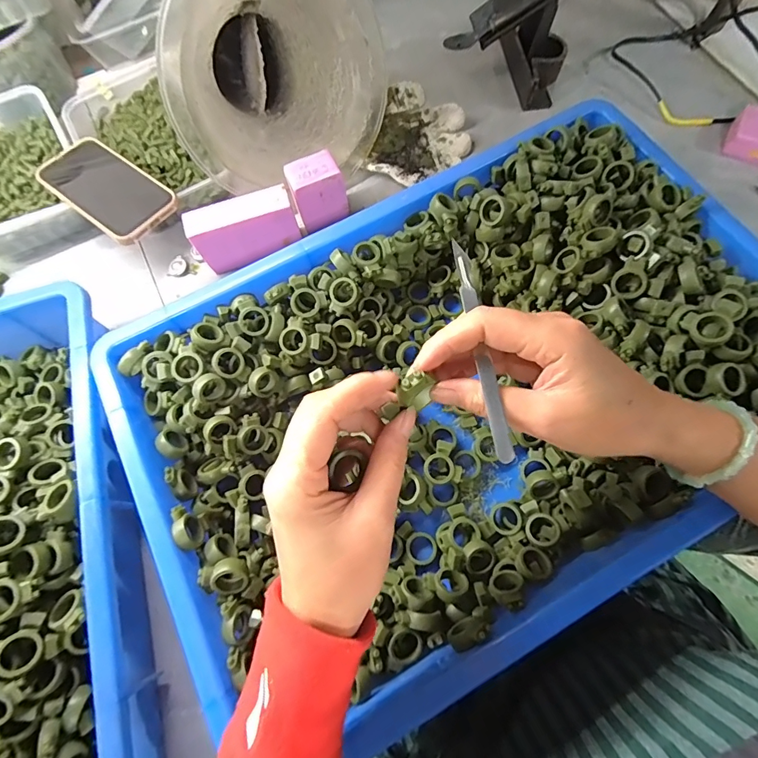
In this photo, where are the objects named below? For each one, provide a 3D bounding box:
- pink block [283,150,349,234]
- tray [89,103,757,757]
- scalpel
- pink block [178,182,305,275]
[{"bbox_3d":[-0.068,-0.207,0.454,0.055,0.064,0.041,-21,72,-5],"label":"pink block"},{"bbox_3d":[0.076,0.001,0.362,0.559,0.081,0.379,-29,73,-8],"label":"tray"},{"bbox_3d":[0.058,-0.020,0.236,0.010,0.005,0.134,-9,72,-1],"label":"scalpel"},{"bbox_3d":[-0.143,-0.161,0.445,0.107,0.064,0.034,-18,72,-4],"label":"pink block"}]

